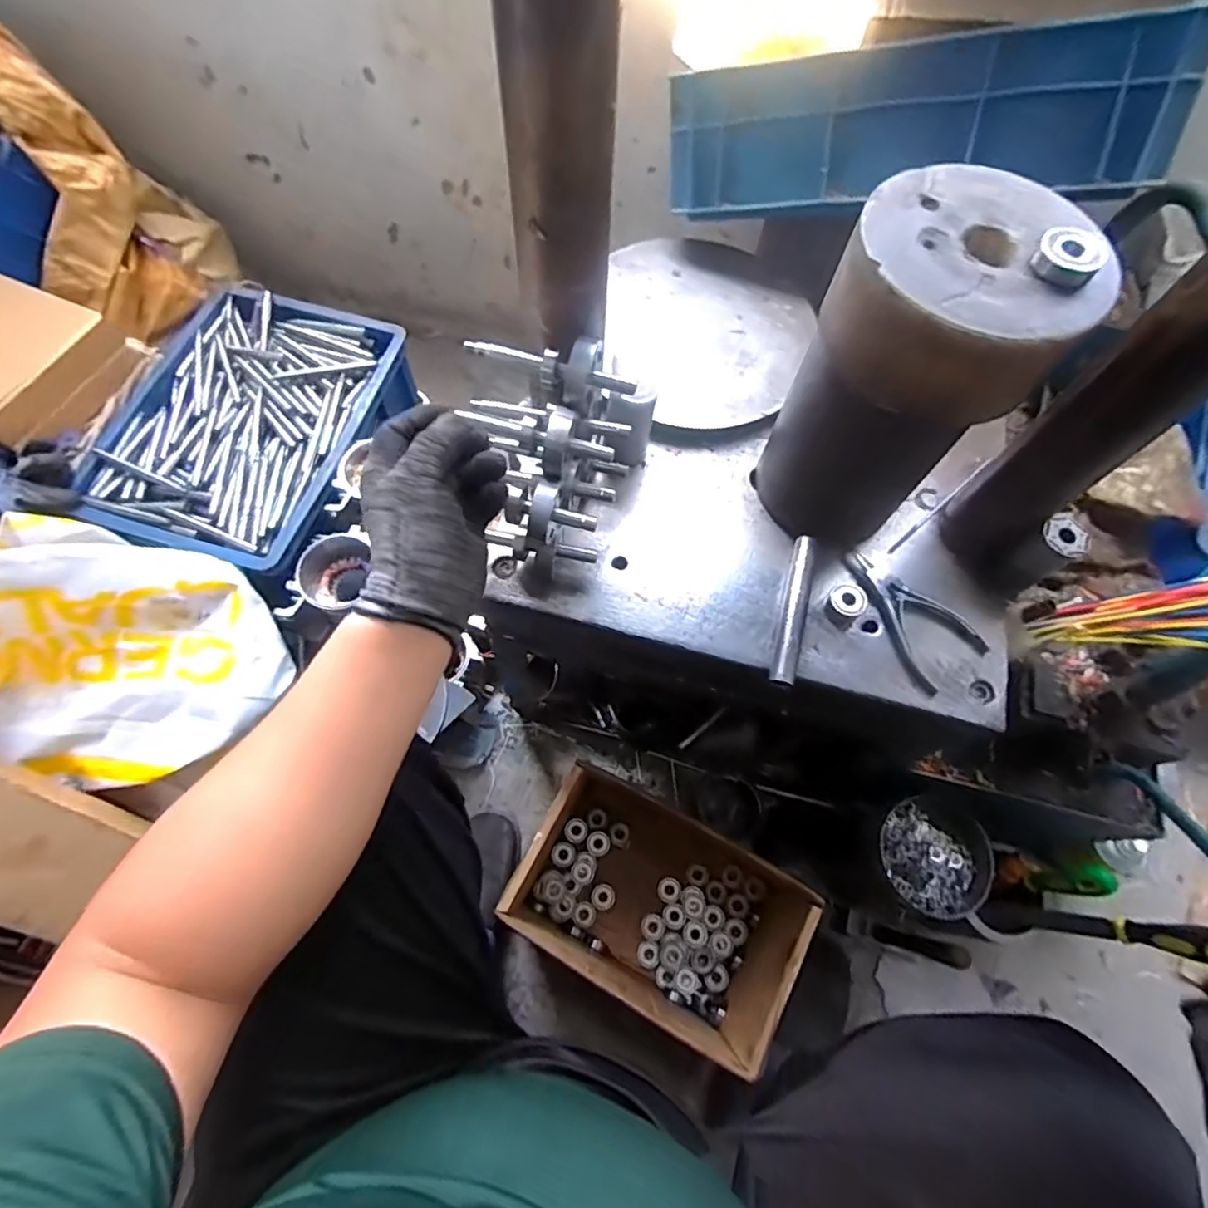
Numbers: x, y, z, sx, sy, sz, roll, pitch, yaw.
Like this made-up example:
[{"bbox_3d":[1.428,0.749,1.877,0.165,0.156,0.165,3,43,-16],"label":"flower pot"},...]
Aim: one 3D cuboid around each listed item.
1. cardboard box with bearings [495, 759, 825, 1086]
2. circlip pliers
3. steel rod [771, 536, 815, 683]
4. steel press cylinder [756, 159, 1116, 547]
[{"bbox_3d":[0.059,0.357,0.730,0.303,0.185,0.203,27,68,9],"label":"cardboard box with bearings"},{"bbox_3d":[0.262,0.008,0.525,0.074,0.012,0.131,-35,72,-16],"label":"circlip pliers"},{"bbox_3d":[0.162,0.004,0.513,0.019,0.016,0.136,16,66,5],"label":"steel rod"},{"bbox_3d":[0.214,-0.152,0.459,0.142,0.254,0.143,30,68,11],"label":"steel press cylinder"}]

